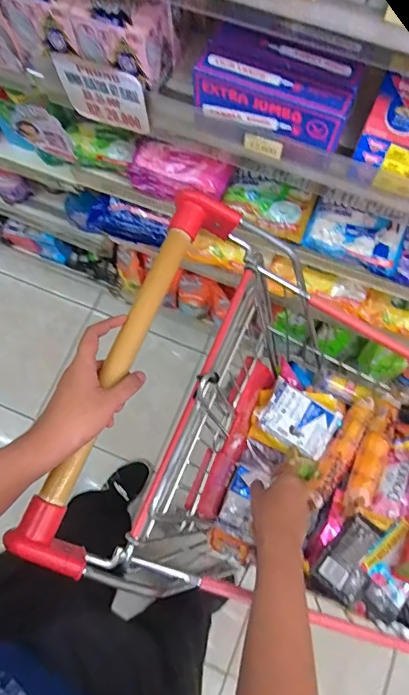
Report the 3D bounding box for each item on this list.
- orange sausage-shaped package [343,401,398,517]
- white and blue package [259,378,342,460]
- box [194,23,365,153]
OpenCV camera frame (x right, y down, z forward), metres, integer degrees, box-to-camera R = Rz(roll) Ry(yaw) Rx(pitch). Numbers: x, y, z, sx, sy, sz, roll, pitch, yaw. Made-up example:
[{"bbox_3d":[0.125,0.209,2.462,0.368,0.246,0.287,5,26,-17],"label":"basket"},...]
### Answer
[{"bbox_3d":[0.264,0.167,0.696,0.046,0.034,0.201,31,58,9],"label":"orange sausage-shaped package"},{"bbox_3d":[0.154,0.119,0.734,0.119,0.018,0.087,33,77,10],"label":"white and blue package"},{"bbox_3d":[0.094,-0.334,0.568,0.190,0.072,0.095,21,75,7],"label":"box"}]

